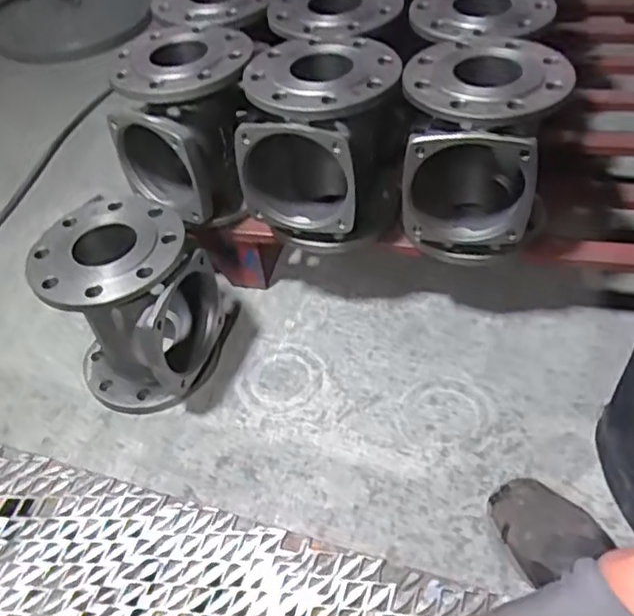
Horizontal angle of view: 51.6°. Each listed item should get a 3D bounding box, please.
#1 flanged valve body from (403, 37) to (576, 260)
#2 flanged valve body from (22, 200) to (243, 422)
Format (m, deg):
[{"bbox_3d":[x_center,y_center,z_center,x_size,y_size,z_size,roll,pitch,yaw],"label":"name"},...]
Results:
[{"bbox_3d":[0.212,-0.196,0.863,0.186,0.239,0.196,4,47,11],"label":"flanged valve body"},{"bbox_3d":[-0.238,-0.011,0.891,0.199,0.231,0.223,2,47,9],"label":"flanged valve body"}]

